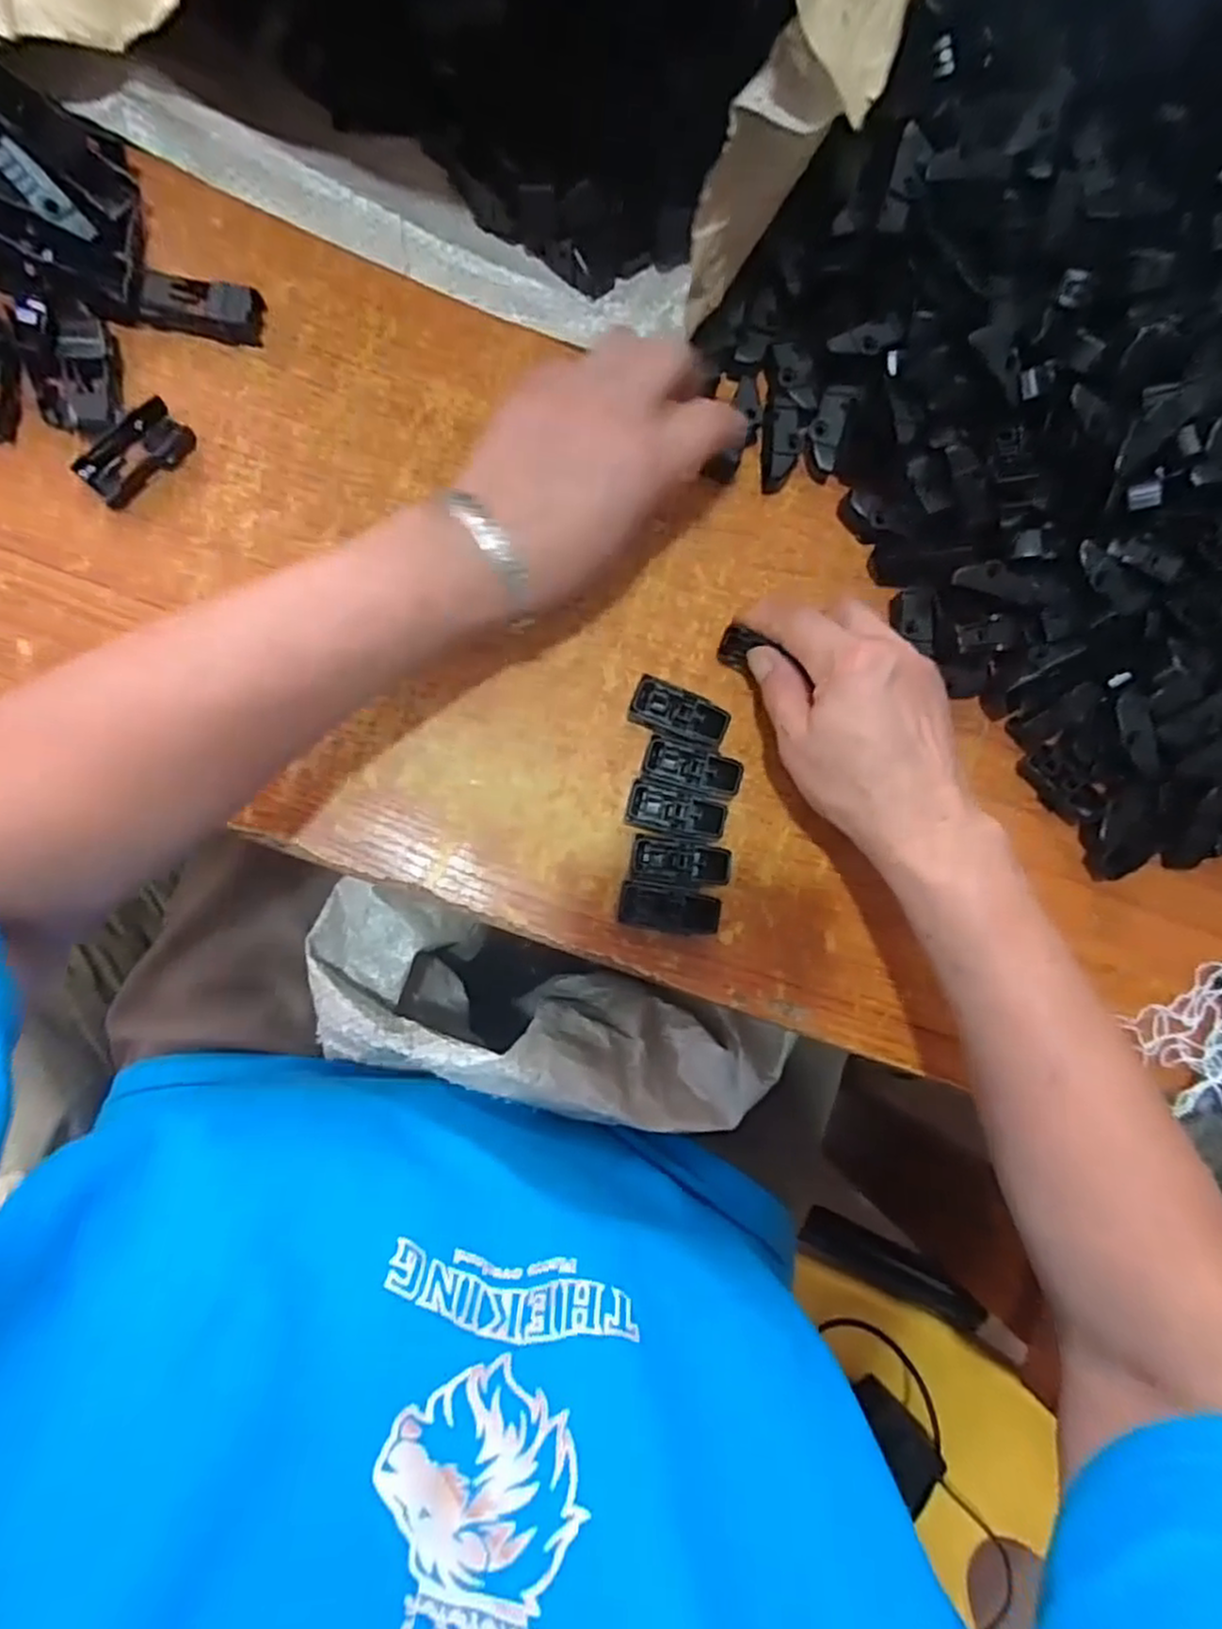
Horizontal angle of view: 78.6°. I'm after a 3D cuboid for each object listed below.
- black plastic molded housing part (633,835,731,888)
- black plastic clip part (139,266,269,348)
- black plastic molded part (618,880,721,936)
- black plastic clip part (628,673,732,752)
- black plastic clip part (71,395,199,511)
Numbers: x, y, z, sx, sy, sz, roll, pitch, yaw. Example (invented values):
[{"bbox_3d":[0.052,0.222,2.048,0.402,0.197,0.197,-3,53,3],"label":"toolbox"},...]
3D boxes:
[{"bbox_3d":[0.034,0.025,0.375,0.049,0.018,0.022,8,85,-7],"label":"black plastic molded housing part"},{"bbox_3d":[-0.199,-0.249,0.364,0.053,0.018,0.027,11,85,-7],"label":"black plastic clip part"},{"bbox_3d":[0.028,0.047,0.372,0.048,0.019,0.021,12,85,-7],"label":"black plastic molded part"},{"bbox_3d":[0.034,-0.049,0.379,0.049,0.022,0.025,23,83,-6],"label":"black plastic clip part"},{"bbox_3d":[-0.227,-0.172,0.357,0.027,0.009,0.052,45,82,-3],"label":"black plastic clip part"}]

